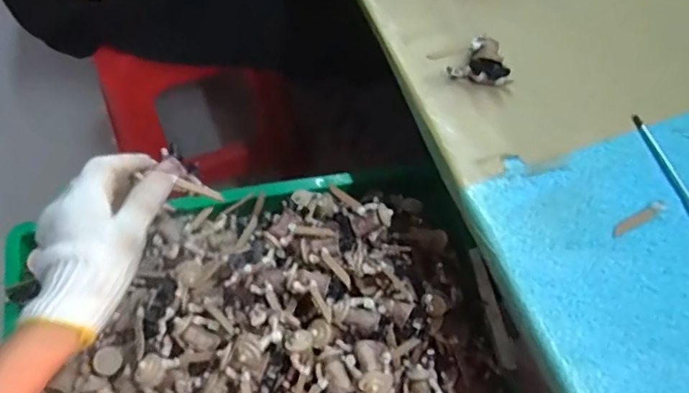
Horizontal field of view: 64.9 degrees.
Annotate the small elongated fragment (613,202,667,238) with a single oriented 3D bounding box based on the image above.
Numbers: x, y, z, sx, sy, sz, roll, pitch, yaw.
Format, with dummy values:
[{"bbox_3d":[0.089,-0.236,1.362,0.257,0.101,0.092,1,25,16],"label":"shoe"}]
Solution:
[{"bbox_3d":[0.265,0.019,0.486,0.058,0.004,0.011,-26,69,-14],"label":"small elongated fragment"}]

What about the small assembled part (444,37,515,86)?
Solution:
[{"bbox_3d":[0.138,-0.137,0.539,0.061,0.023,0.047,15,65,3],"label":"small assembled part"}]

